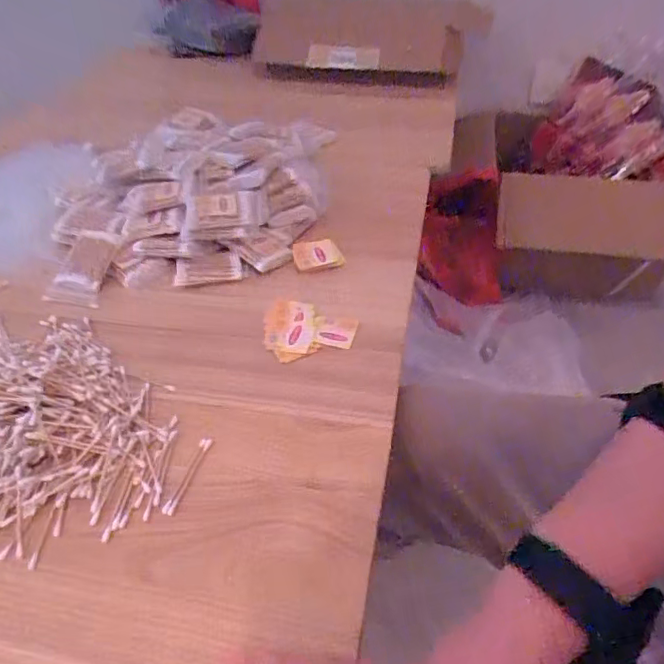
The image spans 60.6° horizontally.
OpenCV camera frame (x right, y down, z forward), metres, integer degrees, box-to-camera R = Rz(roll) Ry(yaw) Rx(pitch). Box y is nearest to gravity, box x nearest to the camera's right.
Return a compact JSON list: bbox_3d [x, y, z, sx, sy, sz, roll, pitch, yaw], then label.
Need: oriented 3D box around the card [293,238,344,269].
[{"bbox_3d":[-0.016,-0.090,0.657,0.057,0.007,0.049,-8,48,-16],"label":"card"}]

